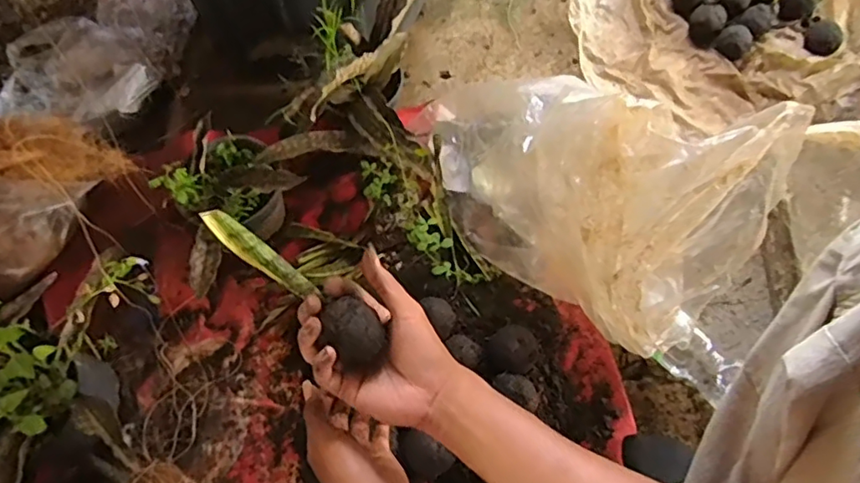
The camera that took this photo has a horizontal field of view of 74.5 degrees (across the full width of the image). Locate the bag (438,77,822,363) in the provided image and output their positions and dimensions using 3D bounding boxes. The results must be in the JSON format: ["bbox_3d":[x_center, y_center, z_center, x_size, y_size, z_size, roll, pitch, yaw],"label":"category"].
[{"bbox_3d":[0.162,-0.076,0.645,0.200,0.305,0.394,-42,71,-15],"label":"bag"}]

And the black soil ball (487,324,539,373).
[{"bbox_3d":[0.099,0.134,0.679,0.056,0.065,0.061,-1,66,2],"label":"black soil ball"}]

